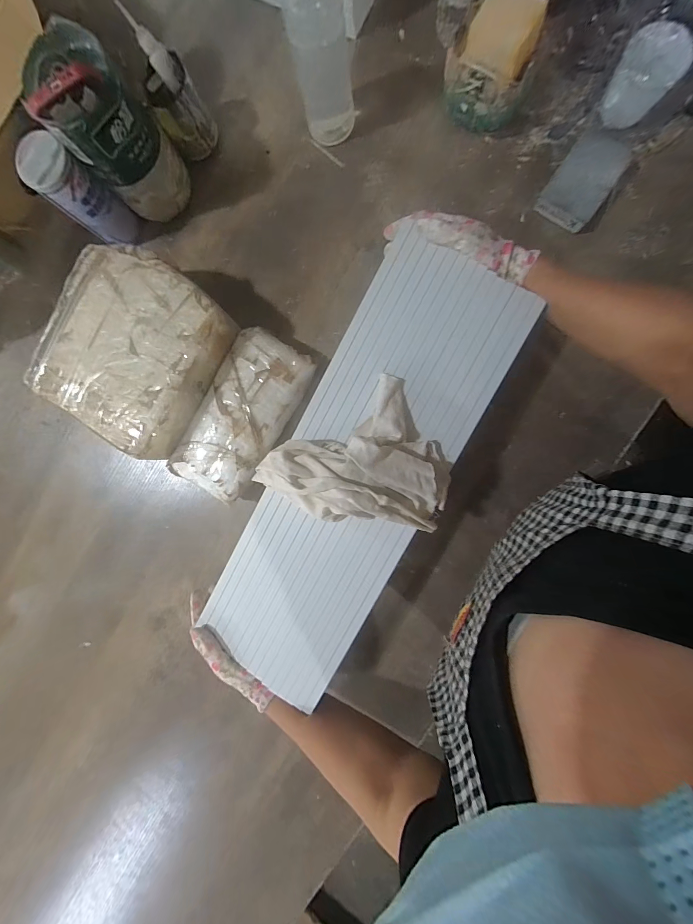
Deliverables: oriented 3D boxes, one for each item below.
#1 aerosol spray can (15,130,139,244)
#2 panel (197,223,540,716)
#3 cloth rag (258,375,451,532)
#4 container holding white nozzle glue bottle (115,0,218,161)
[{"bbox_3d":[-0.349,-0.350,0.434,0.057,0.119,0.063,33,96,4],"label":"aerosol spray can"},{"bbox_3d":[0.010,0.023,0.389,0.193,0.010,0.546,25,96,5],"label":"panel"},{"bbox_3d":[0.022,0.019,0.351,0.176,0.073,0.163,-37,88,6],"label":"cloth rag"},{"bbox_3d":[-0.222,-0.470,0.424,0.062,0.111,0.067,-25,90,7],"label":"container holding white nozzle glue bottle"}]

